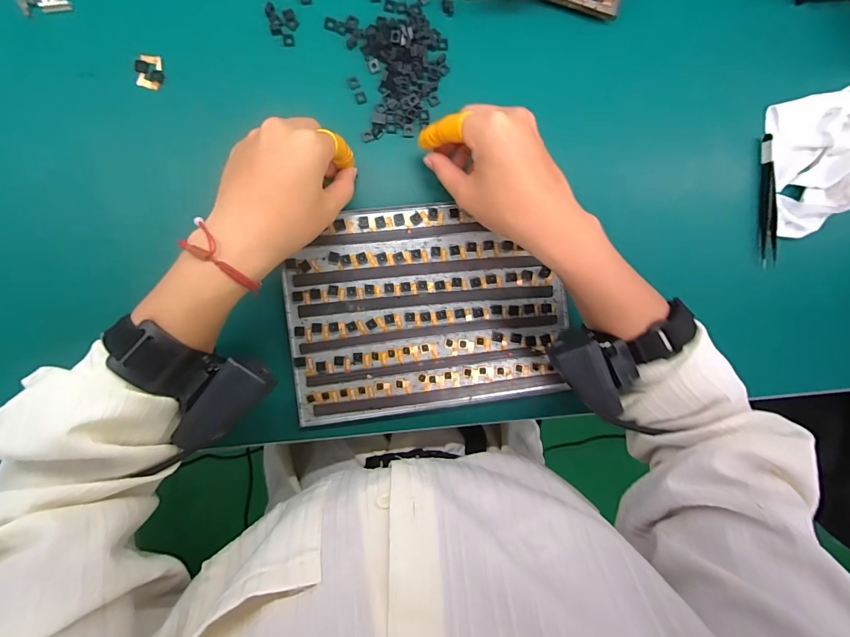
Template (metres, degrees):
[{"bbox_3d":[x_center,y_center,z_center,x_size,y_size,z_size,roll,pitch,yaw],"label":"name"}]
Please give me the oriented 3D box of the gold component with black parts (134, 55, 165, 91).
[{"bbox_3d":[-0.224,-0.200,0.313,0.019,0.007,0.025,-4,92,-6],"label":"gold component with black parts"}]

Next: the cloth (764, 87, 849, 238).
[{"bbox_3d":[0.440,-0.174,0.379,0.215,0.039,0.128,-20,94,-5],"label":"cloth"}]

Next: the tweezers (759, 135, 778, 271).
[{"bbox_3d":[0.339,-0.115,0.380,0.013,0.012,0.125,-3,92,-6],"label":"tweezers"}]

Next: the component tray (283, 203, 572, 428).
[{"bbox_3d":[0.002,-0.008,0.345,0.236,0.006,0.177,-6,93,-6],"label":"component tray"}]

